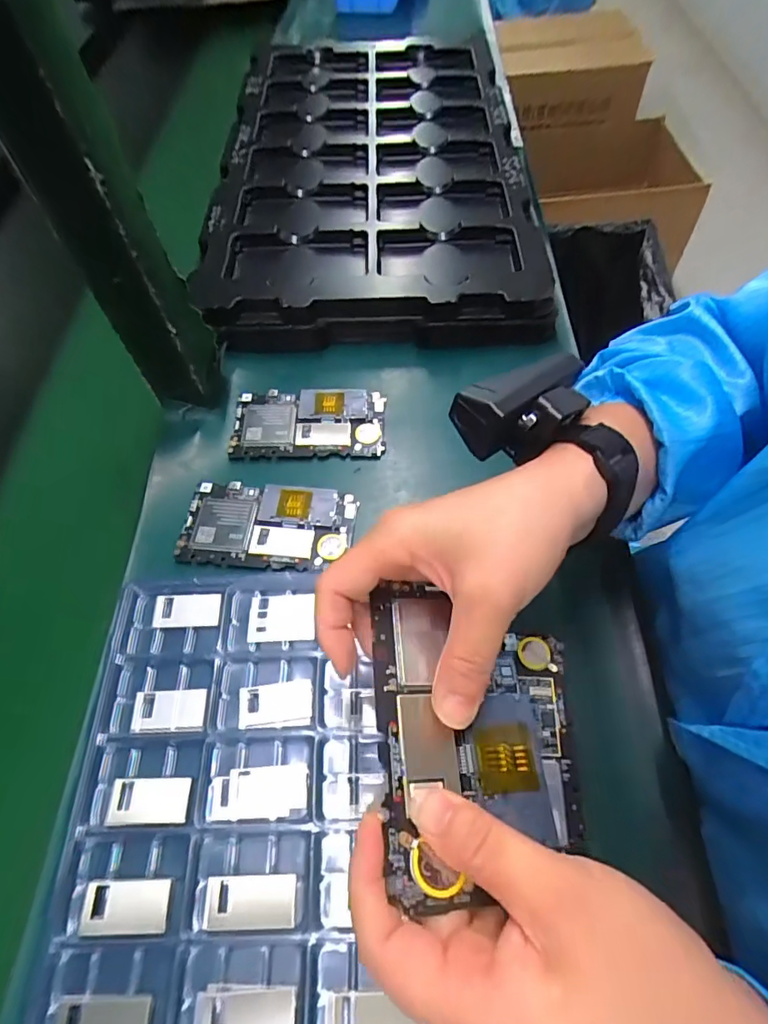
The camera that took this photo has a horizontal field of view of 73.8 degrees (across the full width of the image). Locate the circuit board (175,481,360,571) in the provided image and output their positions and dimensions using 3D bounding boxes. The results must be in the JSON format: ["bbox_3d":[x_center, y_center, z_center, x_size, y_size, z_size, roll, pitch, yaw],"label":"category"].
[{"bbox_3d":[-0.085,0.010,0.375,0.124,0.010,0.066,4,61,6],"label":"circuit board"}]

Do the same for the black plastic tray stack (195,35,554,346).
[{"bbox_3d":[-0.014,-0.347,0.541,0.315,0.044,0.508,-3,70,1],"label":"black plastic tray stack"}]

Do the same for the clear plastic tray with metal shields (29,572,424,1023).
[{"bbox_3d":[-0.071,0.211,0.254,0.192,0.026,0.379,-4,60,2],"label":"clear plastic tray with metal shields"}]

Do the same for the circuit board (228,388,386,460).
[{"bbox_3d":[-0.063,-0.073,0.421,0.123,0.014,0.066,-1,61,4],"label":"circuit board"}]

